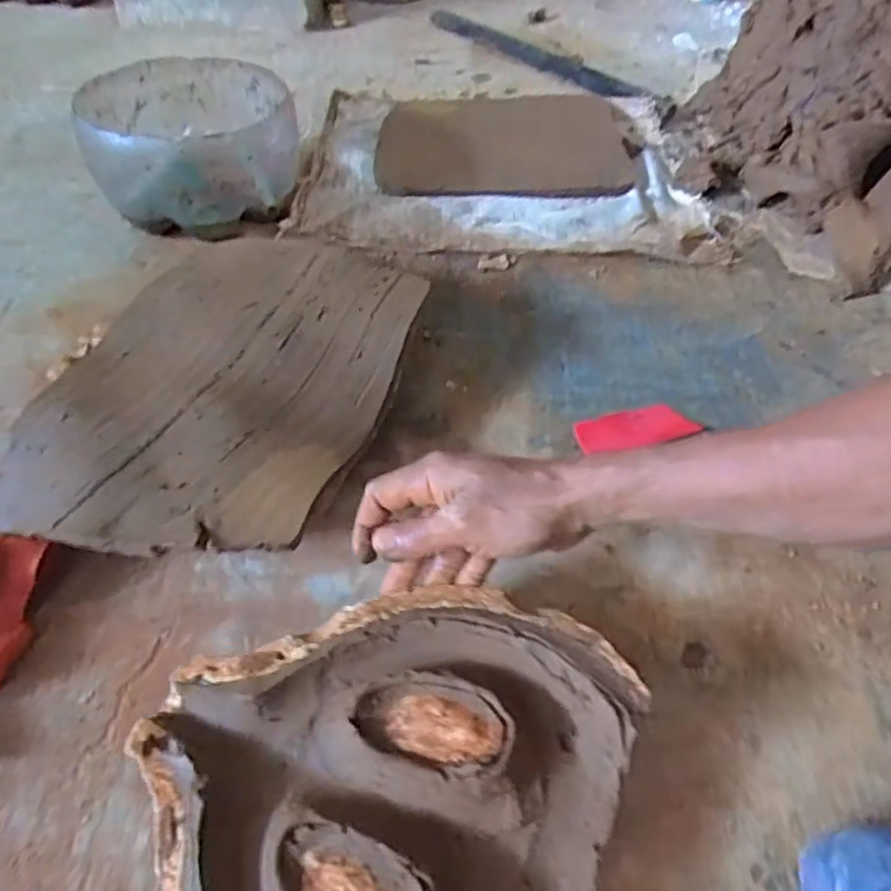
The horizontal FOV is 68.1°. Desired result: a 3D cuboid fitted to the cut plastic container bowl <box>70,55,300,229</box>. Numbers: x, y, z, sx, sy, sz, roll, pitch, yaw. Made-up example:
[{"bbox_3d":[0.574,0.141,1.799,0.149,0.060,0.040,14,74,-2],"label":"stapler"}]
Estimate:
[{"bbox_3d":[-0.304,-0.362,0.806,0.232,0.126,0.258,-15,52,-15],"label":"cut plastic container bowl"}]

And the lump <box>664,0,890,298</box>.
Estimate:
[{"bbox_3d":[0.504,-0.430,0.842,0.341,0.219,0.468,-4,50,-6],"label":"lump"}]

